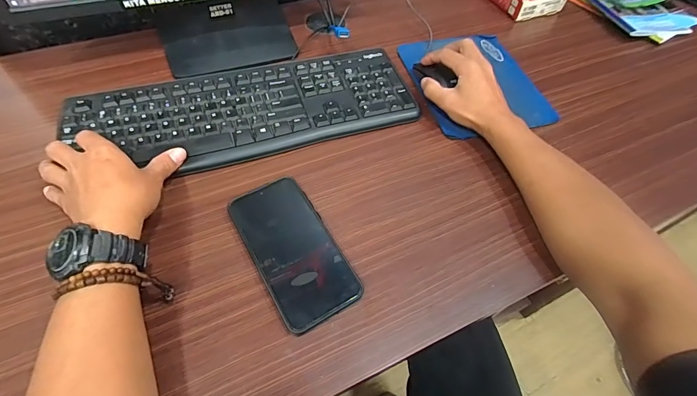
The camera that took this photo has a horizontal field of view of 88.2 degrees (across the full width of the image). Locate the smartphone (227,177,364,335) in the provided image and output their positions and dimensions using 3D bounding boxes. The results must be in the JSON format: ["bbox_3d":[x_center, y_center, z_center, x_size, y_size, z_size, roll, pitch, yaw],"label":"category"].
[{"bbox_3d":[-0.057,0.048,0.364,0.079,0.008,0.158,-29,66,-12],"label":"smartphone"}]

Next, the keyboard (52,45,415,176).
[{"bbox_3d":[-0.127,-0.117,0.470,0.422,0.020,0.155,-10,57,-11],"label":"keyboard"}]

